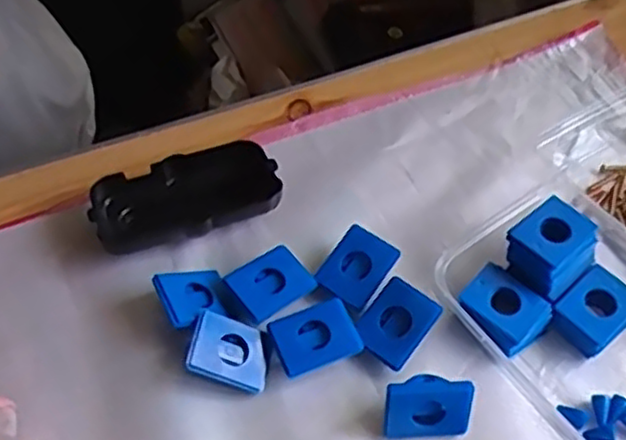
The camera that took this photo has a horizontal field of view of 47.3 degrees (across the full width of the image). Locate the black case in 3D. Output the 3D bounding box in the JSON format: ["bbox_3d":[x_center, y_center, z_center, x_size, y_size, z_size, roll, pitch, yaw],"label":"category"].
[{"bbox_3d":[-0.077,-0.015,0.435,0.107,0.028,0.053,-14,56,-12],"label":"black case"}]

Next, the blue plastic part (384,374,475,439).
[{"bbox_3d":[0.058,0.094,0.368,0.044,0.035,0.015,-1,24,-1],"label":"blue plastic part"}]

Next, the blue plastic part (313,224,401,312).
[{"bbox_3d":[0.026,0.028,0.414,0.034,0.013,0.042,34,80,19],"label":"blue plastic part"}]

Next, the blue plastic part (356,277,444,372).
[{"bbox_3d":[0.046,0.058,0.396,0.034,0.014,0.043,35,79,21],"label":"blue plastic part"}]

